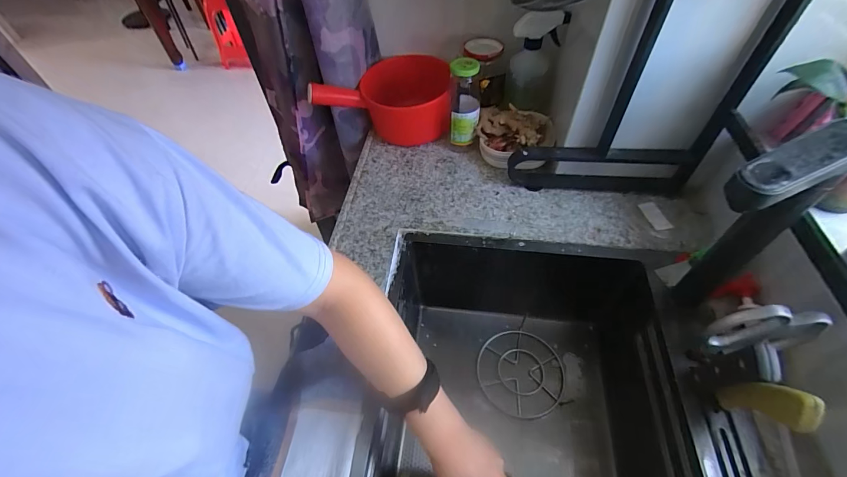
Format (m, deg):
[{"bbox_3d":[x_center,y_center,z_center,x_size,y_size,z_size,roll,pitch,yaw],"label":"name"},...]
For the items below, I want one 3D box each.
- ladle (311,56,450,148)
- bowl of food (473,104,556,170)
[{"bbox_3d":[-0.075,-0.285,0.741,0.248,0.118,0.160,2,52,3],"label":"ladle"},{"bbox_3d":[0.171,-0.191,0.689,0.138,0.073,0.125,16,54,13],"label":"bowl of food"}]

